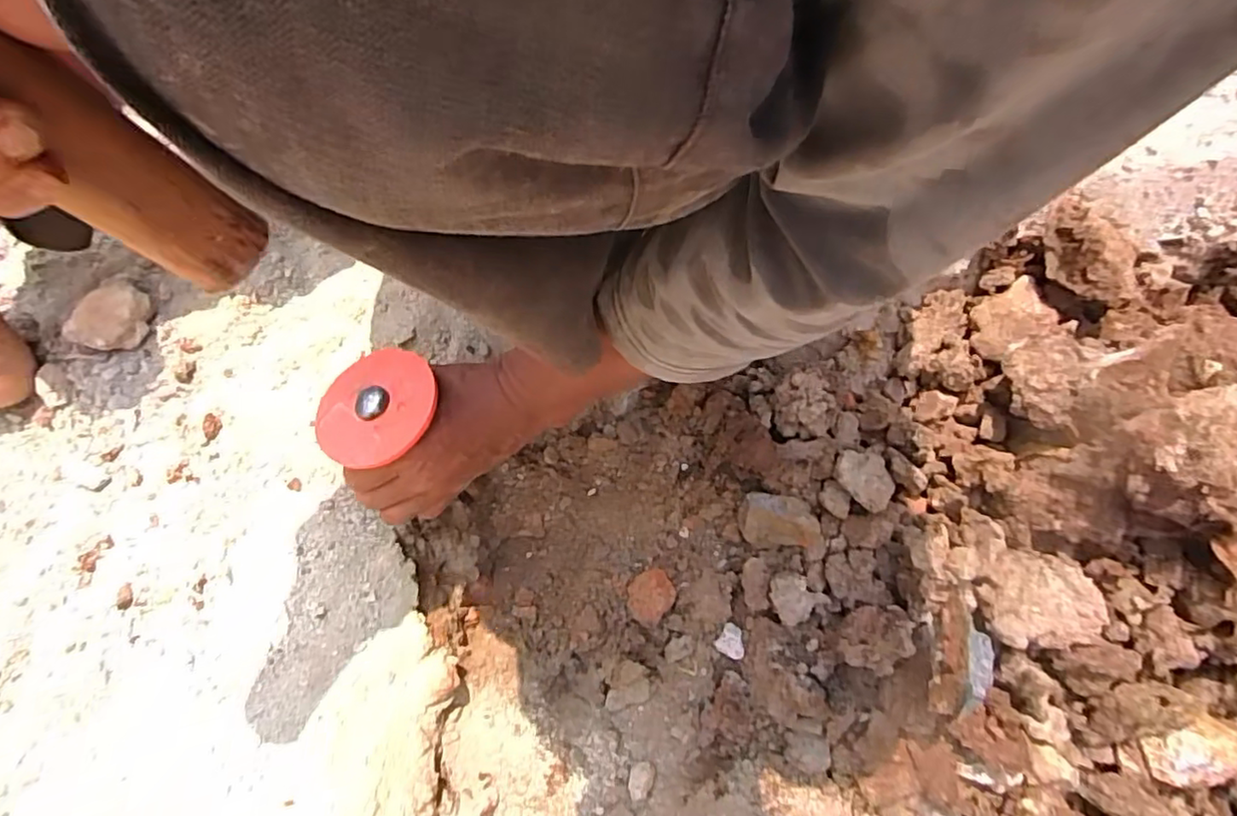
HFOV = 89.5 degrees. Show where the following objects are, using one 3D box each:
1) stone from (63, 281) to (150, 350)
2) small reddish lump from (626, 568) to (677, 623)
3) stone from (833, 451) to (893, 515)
[{"bbox_3d":[-0.378,-0.067,0.464,0.046,0.021,0.050,10,73,4],"label":"stone"},{"bbox_3d":[0.026,0.151,0.504,0.036,0.016,0.040,38,83,13],"label":"small reddish lump"},{"bbox_3d":[0.187,0.054,0.473,0.033,0.017,0.048,-19,76,1],"label":"stone"}]

